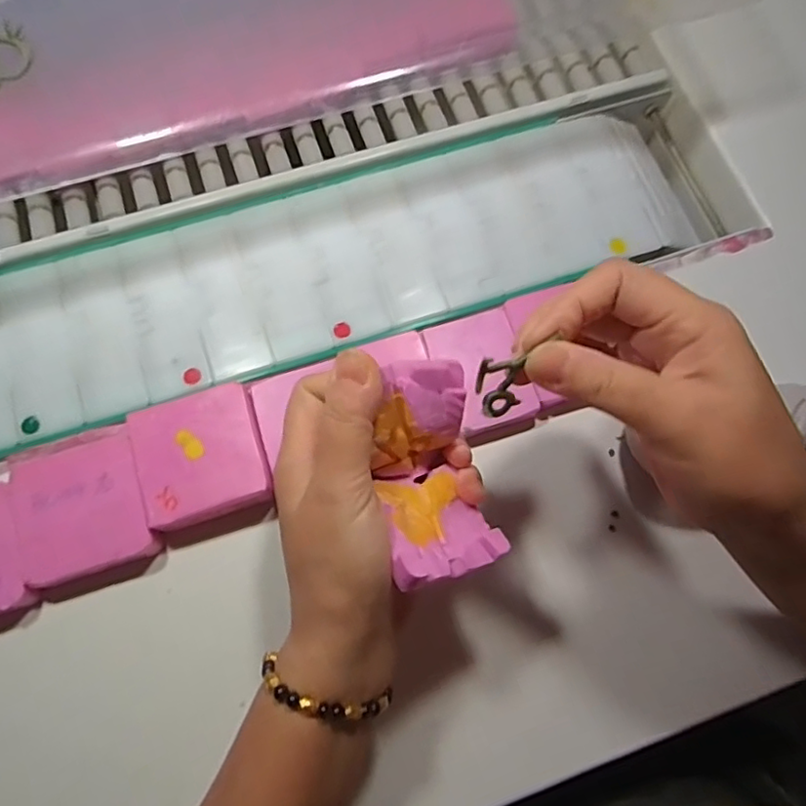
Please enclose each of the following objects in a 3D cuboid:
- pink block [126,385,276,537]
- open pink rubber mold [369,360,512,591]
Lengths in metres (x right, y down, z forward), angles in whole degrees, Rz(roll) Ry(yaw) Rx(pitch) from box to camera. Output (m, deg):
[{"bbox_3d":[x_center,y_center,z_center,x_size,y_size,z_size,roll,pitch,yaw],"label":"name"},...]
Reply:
[{"bbox_3d":[-0.112,0.031,0.334,0.067,0.020,0.069,-16,74,-7],"label":"pink block"},{"bbox_3d":[0.014,0.027,0.258,0.046,0.045,0.088,-9,88,-5],"label":"open pink rubber mold"}]

